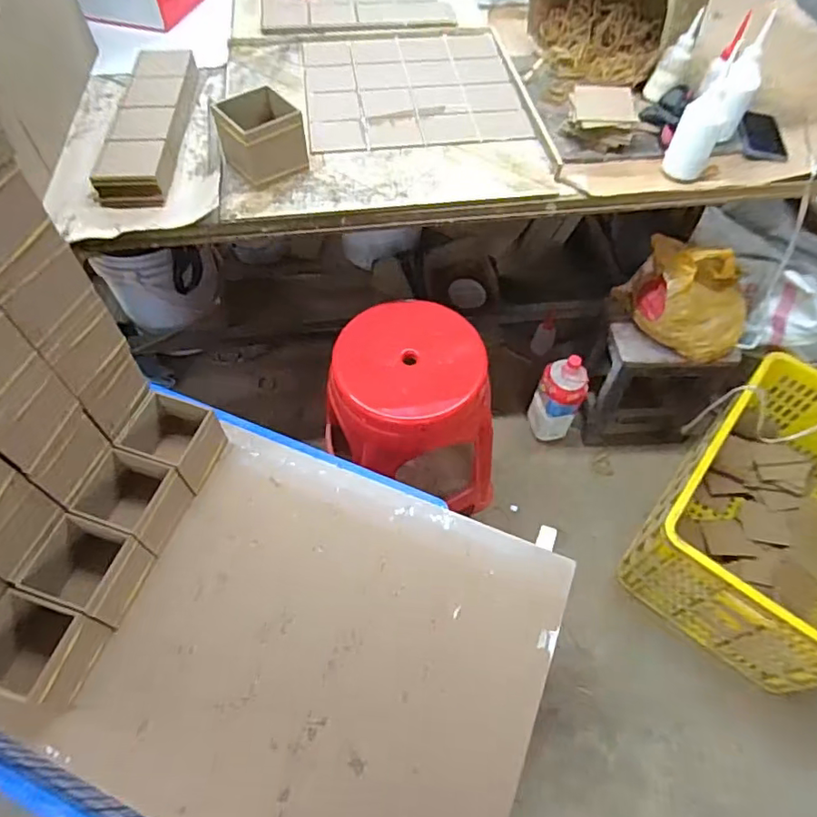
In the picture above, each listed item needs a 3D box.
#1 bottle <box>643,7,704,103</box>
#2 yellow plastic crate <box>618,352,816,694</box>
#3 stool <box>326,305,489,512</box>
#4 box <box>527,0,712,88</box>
[{"bbox_3d":[0.522,-0.676,1.089,0.042,0.162,0.055,-16,55,-44],"label":"bottle"},{"bbox_3d":[0.799,0.236,1.237,0.405,0.338,0.574,33,62,18],"label":"yellow plastic crate"},{"bbox_3d":[0.004,0.028,1.239,0.359,0.421,0.310,-16,59,-11],"label":"stool"},{"bbox_3d":[0.420,-0.833,1.152,0.193,0.201,0.356,-34,64,-20],"label":"box"}]

